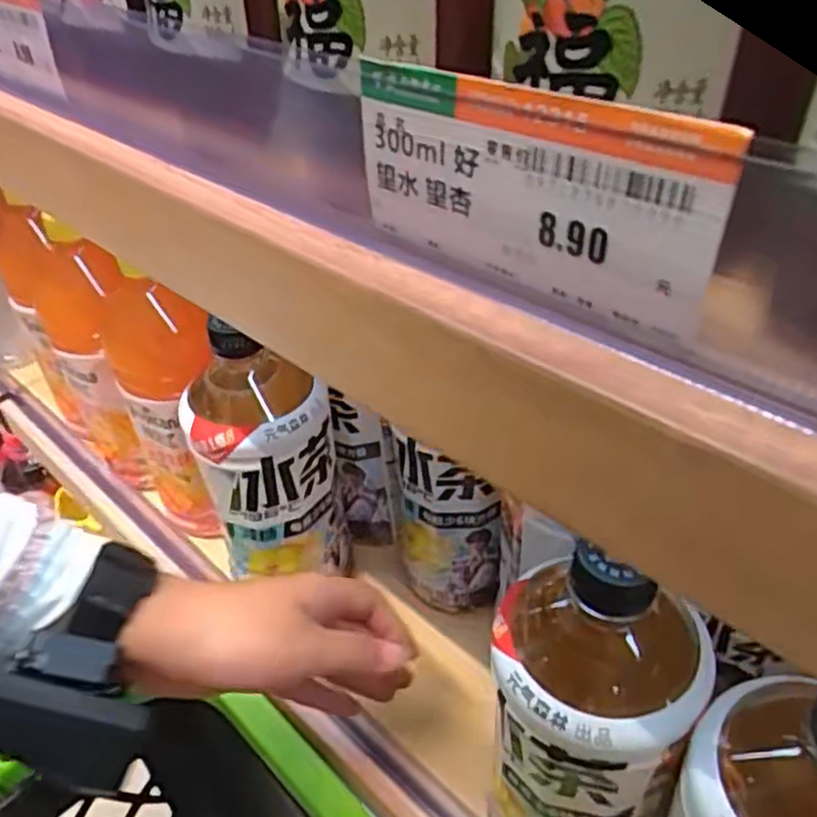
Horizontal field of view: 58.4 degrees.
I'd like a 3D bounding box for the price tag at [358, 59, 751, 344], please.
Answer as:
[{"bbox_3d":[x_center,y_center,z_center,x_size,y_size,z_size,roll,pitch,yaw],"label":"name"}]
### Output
[{"bbox_3d":[0.021,-0.042,0.142,0.082,0.038,0.004,27,49,34],"label":"price tag"}]

